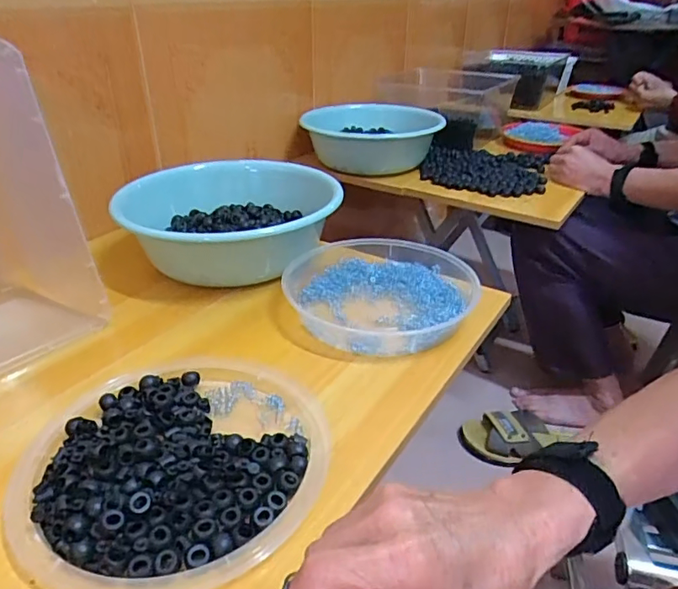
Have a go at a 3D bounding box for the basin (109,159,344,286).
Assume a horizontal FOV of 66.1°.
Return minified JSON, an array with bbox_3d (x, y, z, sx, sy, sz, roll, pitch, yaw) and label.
[{"bbox_3d":[-0.136,-0.090,0.730,0.273,0.121,0.272,0,30,0],"label":"basin"}]

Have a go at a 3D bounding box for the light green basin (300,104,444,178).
[{"bbox_3d":[0.077,-0.339,1.124,0.275,0.091,0.264,0,30,0],"label":"light green basin"}]

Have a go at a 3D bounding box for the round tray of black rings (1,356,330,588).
[{"bbox_3d":[-0.131,0.125,0.425,0.234,0.025,0.238,0,31,0],"label":"round tray of black rings"}]

